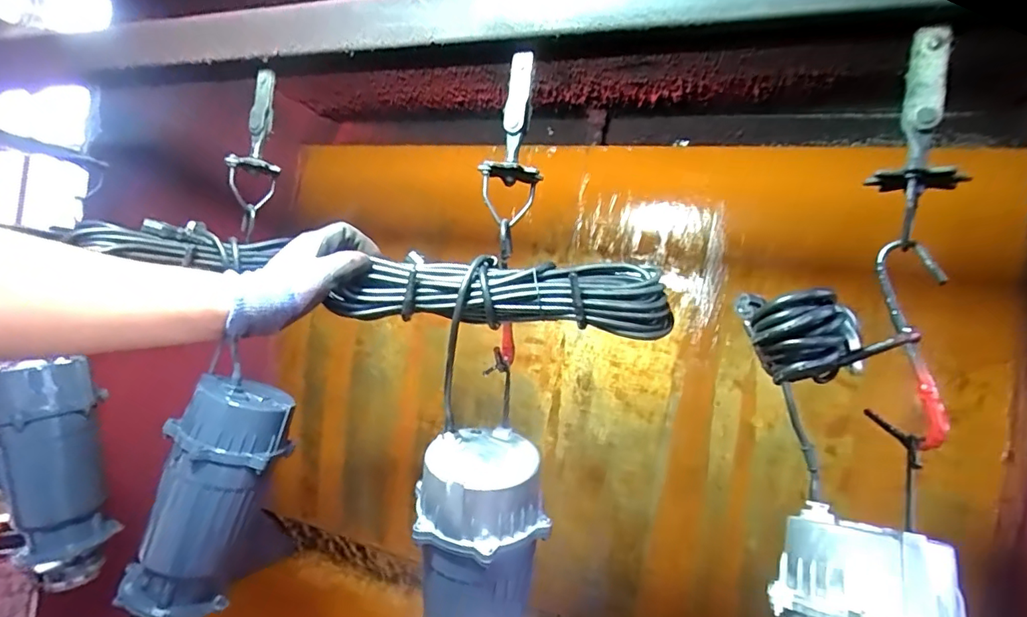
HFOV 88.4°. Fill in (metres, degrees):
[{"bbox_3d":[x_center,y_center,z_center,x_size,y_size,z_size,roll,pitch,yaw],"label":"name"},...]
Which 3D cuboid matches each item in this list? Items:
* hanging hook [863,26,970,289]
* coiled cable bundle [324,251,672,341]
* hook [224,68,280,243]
[{"bbox_3d":[0.359,-0.140,0.470,0.061,0.212,0.057,2,0,37],"label":"hanging hook"},{"bbox_3d":[-0.013,-0.015,0.551,0.340,0.071,0.039,3,0,6],"label":"coiled cable bundle"},{"bbox_3d":[-0.375,-0.222,0.761,0.065,0.229,0.053,2,0,-17],"label":"hook"}]

